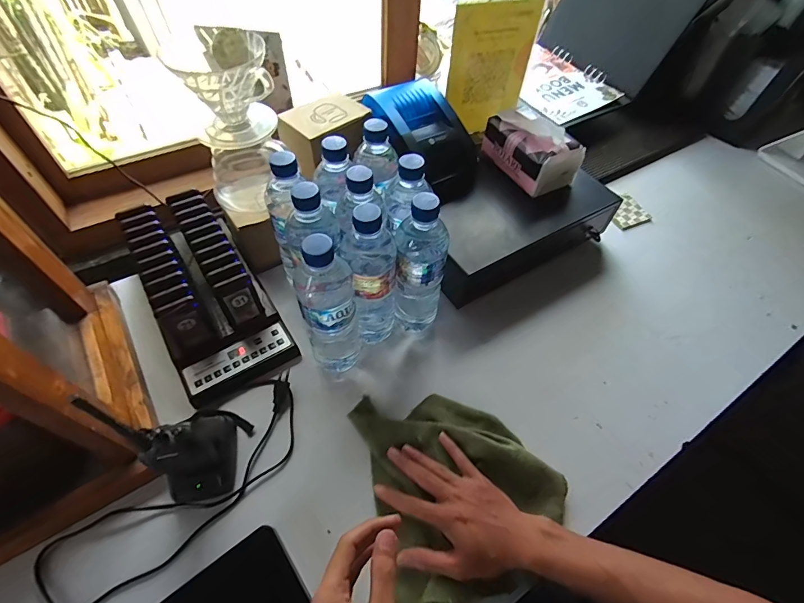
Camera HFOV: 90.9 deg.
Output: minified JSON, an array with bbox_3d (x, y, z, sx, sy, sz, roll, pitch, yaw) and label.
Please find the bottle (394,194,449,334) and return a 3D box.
[{"bbox_3d":[0.022,-0.042,0.515,0.064,0.226,0.064,10,54,3],"label":"bottle"}]

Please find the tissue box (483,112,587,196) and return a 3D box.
[{"bbox_3d":[0.208,-0.251,0.641,0.082,0.077,0.150,-24,59,-20],"label":"tissue box"}]

